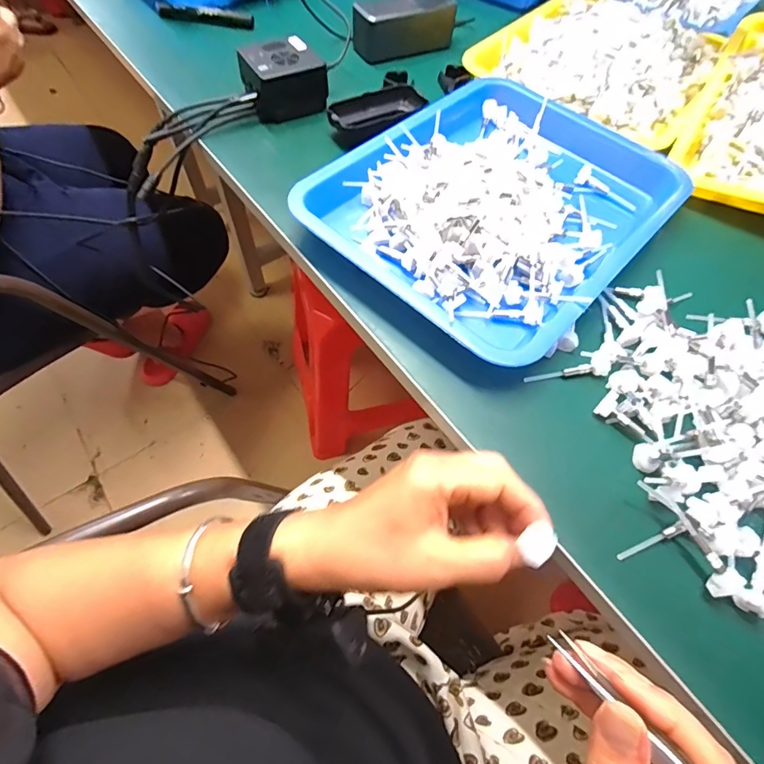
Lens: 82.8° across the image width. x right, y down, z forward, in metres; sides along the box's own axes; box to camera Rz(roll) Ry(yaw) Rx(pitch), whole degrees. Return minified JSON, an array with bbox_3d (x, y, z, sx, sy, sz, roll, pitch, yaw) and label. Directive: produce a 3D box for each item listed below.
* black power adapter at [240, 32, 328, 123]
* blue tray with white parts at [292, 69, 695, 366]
[{"bbox_3d":[-0.107,-0.334,0.485,0.082,0.057,0.062,-23,65,-15],"label":"black power adapter"},{"bbox_3d":[0.110,-0.182,0.410,0.269,0.043,0.333,38,66,17],"label":"blue tray with white parts"}]

